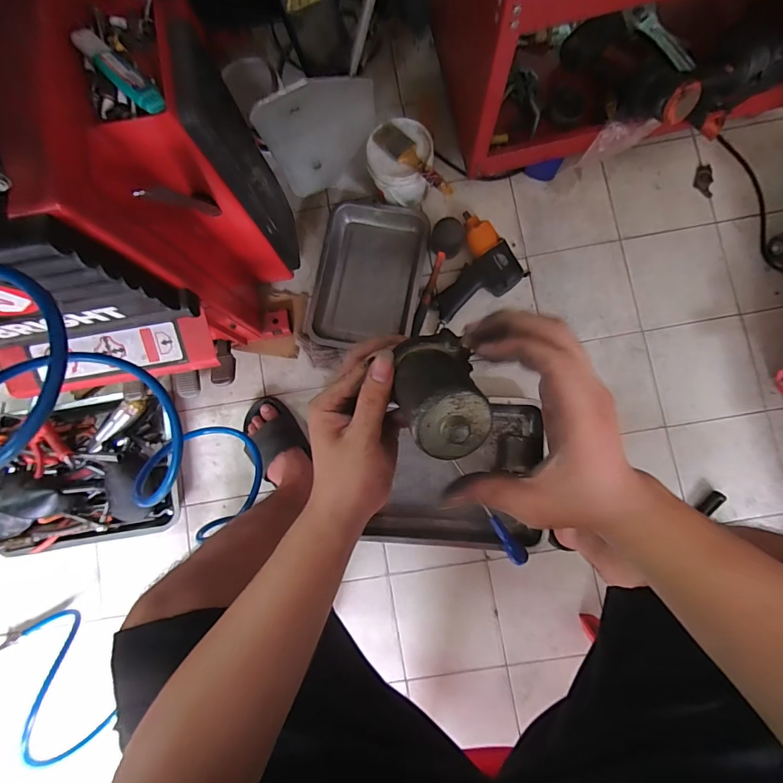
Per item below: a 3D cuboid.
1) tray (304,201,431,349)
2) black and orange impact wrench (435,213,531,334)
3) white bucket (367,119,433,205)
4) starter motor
[{"bbox_3d":[-0.046,-0.241,0.852,0.212,0.042,0.314,11,86,4],"label":"tray"},{"bbox_3d":[0.148,-0.254,0.828,0.197,0.067,0.178,-34,84,0],"label":"black and orange impact wrench"},{"bbox_3d":[0.018,-0.453,0.817,0.122,0.132,0.120,0,85,3],"label":"white bucket"},{"bbox_3d":[0.029,-0.004,0.261,0.051,0.044,0.089,-8,40,2],"label":"starter motor"}]

